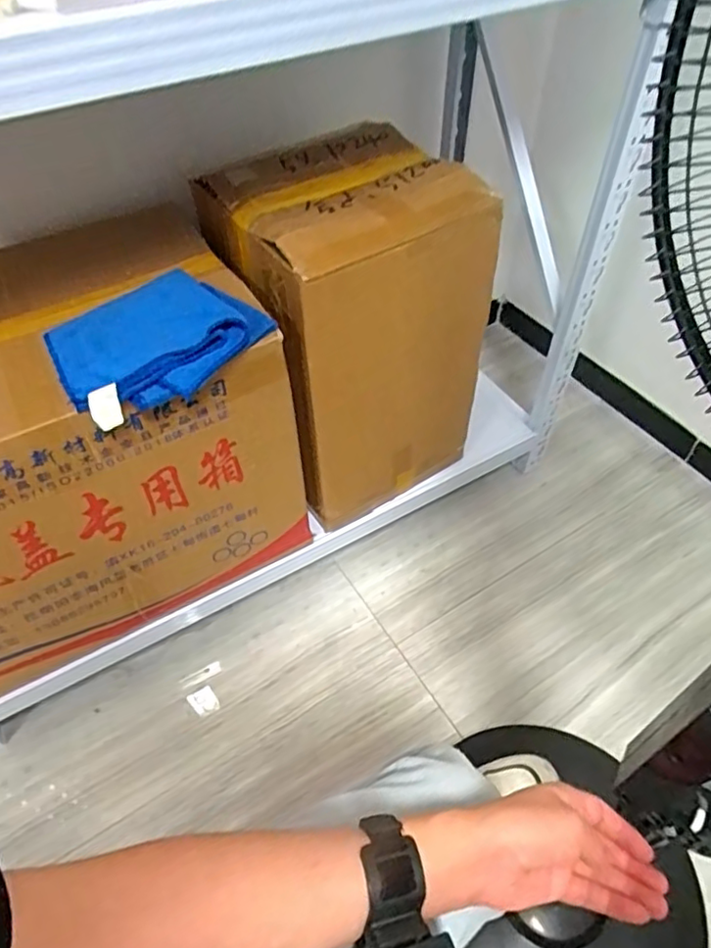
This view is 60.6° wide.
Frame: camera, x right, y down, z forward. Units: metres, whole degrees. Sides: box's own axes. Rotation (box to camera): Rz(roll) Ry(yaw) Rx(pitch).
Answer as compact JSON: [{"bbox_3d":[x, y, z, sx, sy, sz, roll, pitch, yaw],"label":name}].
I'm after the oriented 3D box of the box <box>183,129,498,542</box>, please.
[{"bbox_3d":[-0.006,-0.208,0.967,0.317,0.502,0.270,-28,56,-20],"label":"box"}]

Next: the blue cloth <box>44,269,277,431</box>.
[{"bbox_3d":[-0.234,-0.159,0.697,0.219,0.044,0.185,-34,58,-23],"label":"blue cloth"}]

